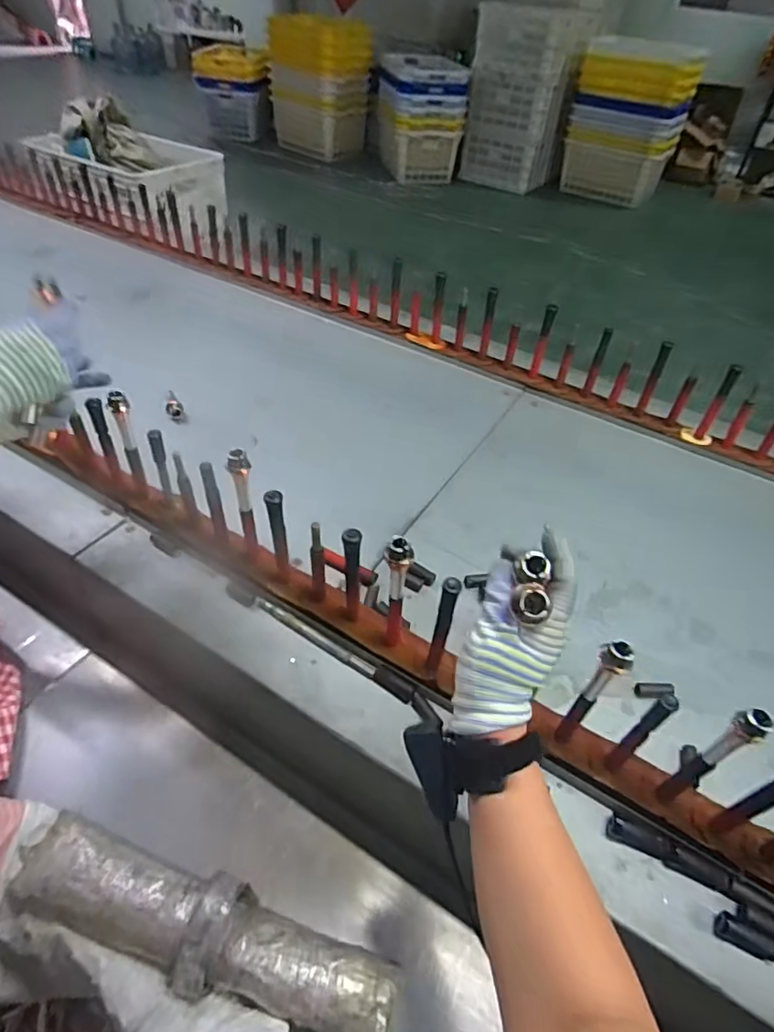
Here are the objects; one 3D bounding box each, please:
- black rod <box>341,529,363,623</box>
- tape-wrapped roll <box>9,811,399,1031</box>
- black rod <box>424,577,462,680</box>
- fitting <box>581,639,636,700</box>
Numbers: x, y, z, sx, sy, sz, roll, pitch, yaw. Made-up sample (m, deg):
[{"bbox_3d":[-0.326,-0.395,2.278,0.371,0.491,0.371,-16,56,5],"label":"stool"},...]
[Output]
[{"bbox_3d":[-0.039,0.072,0.638,0.019,0.148,0.017,8,44,4],"label":"black rod"},{"bbox_3d":[-0.191,0.433,0.597,0.424,0.097,0.094,17,45,12],"label":"tape-wrapped roll"},{"bbox_3d":[0.057,0.120,0.595,0.016,0.166,0.021,15,44,11],"label":"black rod"},{"bbox_3d":[0.190,0.138,0.500,0.025,0.085,0.020,31,50,25],"label":"fitting"}]

